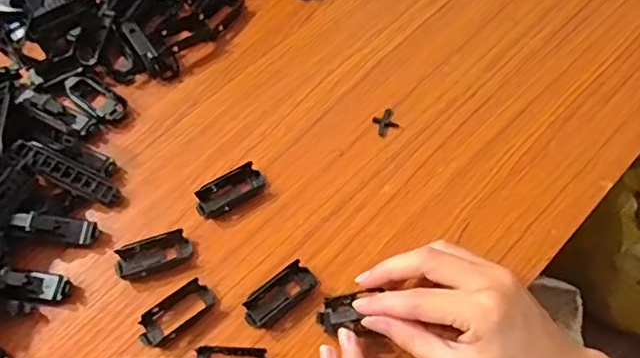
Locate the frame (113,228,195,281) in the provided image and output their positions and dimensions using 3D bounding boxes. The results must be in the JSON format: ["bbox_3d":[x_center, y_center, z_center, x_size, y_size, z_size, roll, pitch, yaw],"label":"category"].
[{"bbox_3d":[-0.111,0.051,0.372,0.051,0.010,0.022,-19,65,-9],"label":"frame"}]

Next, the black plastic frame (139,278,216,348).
[{"bbox_3d":[-0.092,0.086,0.357,0.051,0.006,0.023,-34,69,-15],"label":"black plastic frame"}]

